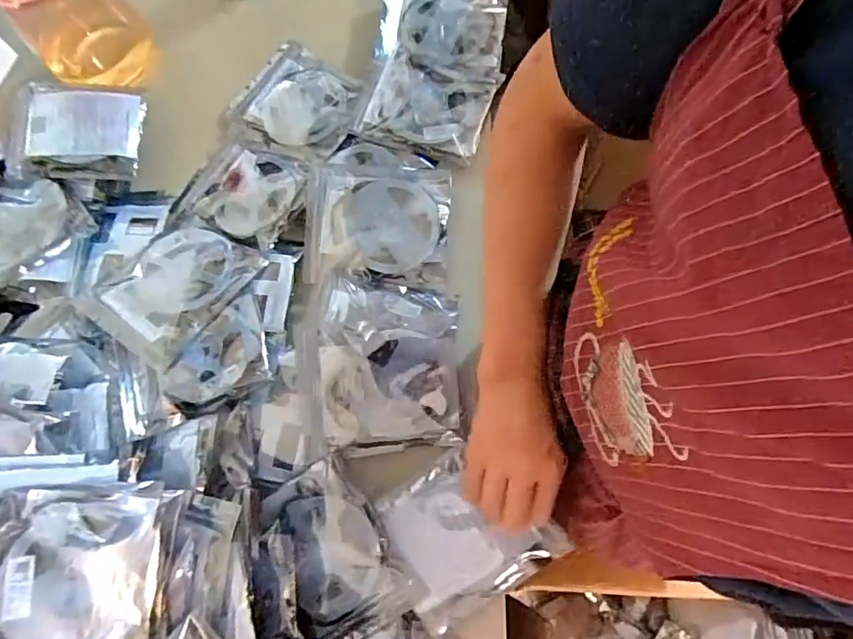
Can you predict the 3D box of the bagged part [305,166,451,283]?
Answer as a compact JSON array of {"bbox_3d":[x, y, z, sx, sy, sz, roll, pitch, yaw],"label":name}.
[{"bbox_3d":[-0.051,-0.101,0.543,0.147,0.012,0.121,2,75,5],"label":"bagged part"}]

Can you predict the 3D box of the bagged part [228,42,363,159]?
[{"bbox_3d":[-0.148,-0.253,0.606,0.146,0.026,0.118,31,79,12],"label":"bagged part"}]

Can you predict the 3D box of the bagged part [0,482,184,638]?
[{"bbox_3d":[-0.249,0.192,0.375,0.103,0.013,0.140,16,66,-28],"label":"bagged part"}]

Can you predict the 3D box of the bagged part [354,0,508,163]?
[{"bbox_3d":[0.010,-0.292,0.602,0.144,0.028,0.218,7,75,6],"label":"bagged part"}]

